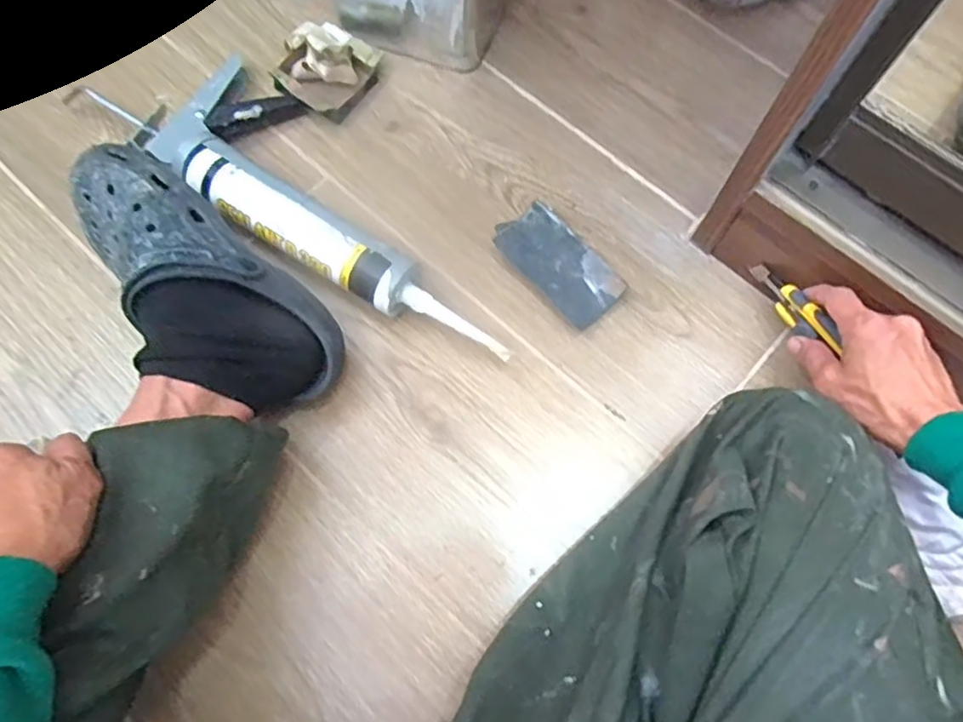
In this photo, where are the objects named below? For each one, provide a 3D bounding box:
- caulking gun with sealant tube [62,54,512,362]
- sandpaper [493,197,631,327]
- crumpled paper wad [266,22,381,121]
[{"bbox_3d":[-0.160,-0.151,0.583,0.467,0.054,0.130,39,74,11],"label":"caulking gun with sealant tube"},{"bbox_3d":[0.069,-0.086,0.579,0.066,0.009,0.115,-37,79,-16],"label":"sandpaper"},{"bbox_3d":[-0.156,-0.287,0.641,0.092,0.040,0.091,32,73,10],"label":"crumpled paper wad"}]

